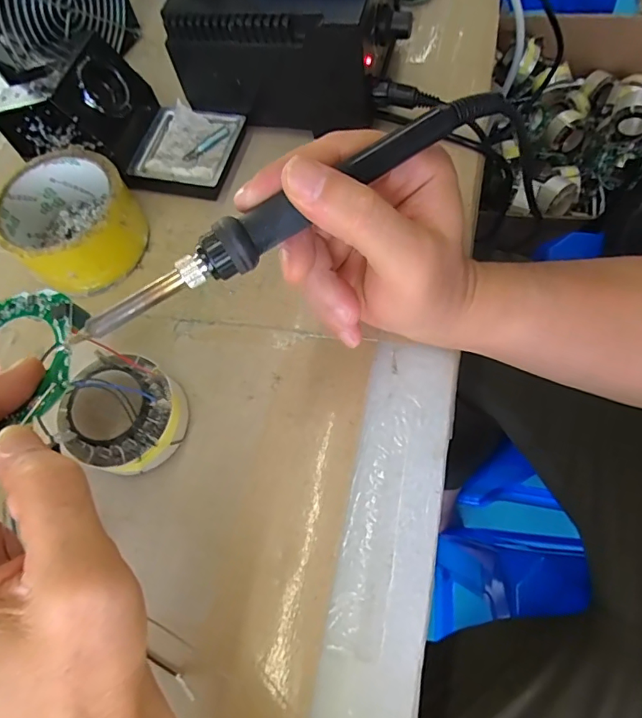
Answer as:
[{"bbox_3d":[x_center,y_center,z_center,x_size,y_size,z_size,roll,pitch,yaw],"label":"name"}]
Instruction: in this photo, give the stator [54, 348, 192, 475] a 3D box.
[{"bbox_3d":[-0.111,0.032,0.275,0.060,0.040,0.061,0,69,-1],"label":"stator"}]

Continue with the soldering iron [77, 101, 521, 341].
[{"bbox_3d":[-0.007,-0.059,0.196,0.201,0.014,0.021,-31,72,-5],"label":"soldering iron"}]

